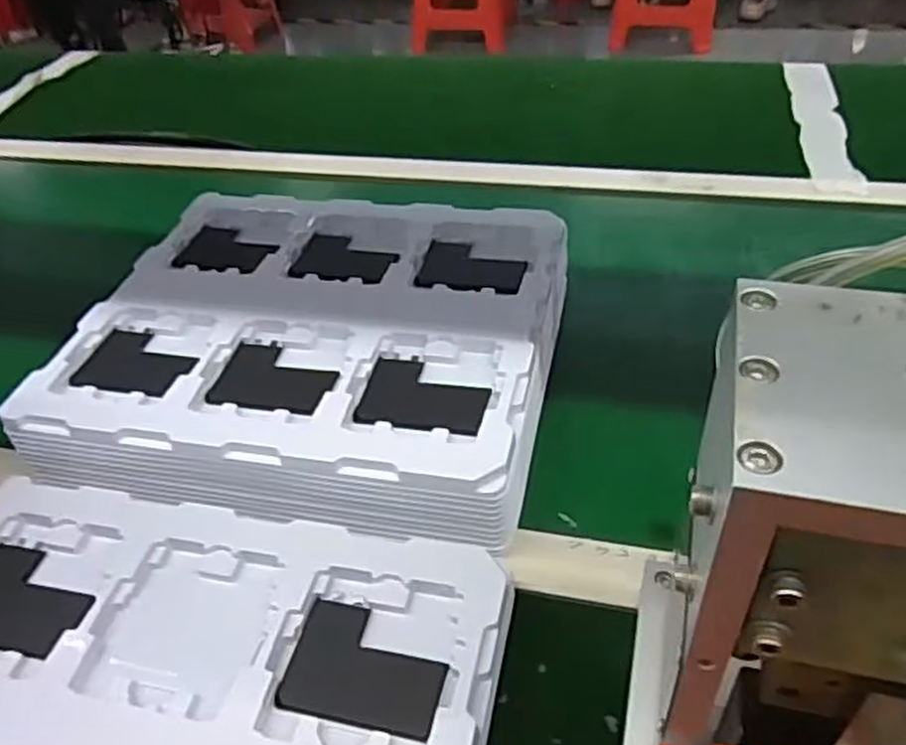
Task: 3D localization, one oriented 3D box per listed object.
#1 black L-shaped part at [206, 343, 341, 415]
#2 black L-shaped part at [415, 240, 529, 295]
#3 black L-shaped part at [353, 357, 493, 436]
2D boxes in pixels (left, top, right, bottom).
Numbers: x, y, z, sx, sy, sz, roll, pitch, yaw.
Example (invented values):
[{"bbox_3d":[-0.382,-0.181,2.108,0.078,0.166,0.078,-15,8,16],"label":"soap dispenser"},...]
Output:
[{"bbox_3d":[-0.111,0.003,0.488,0.078,0.009,0.061,6,45,13],"label":"black L-shaped part"},{"bbox_3d":[0.015,-0.078,0.558,0.080,0.009,0.061,9,46,16],"label":"black L-shaped part"},{"bbox_3d":[-0.016,0.012,0.465,0.078,0.012,0.063,7,45,13],"label":"black L-shaped part"}]

